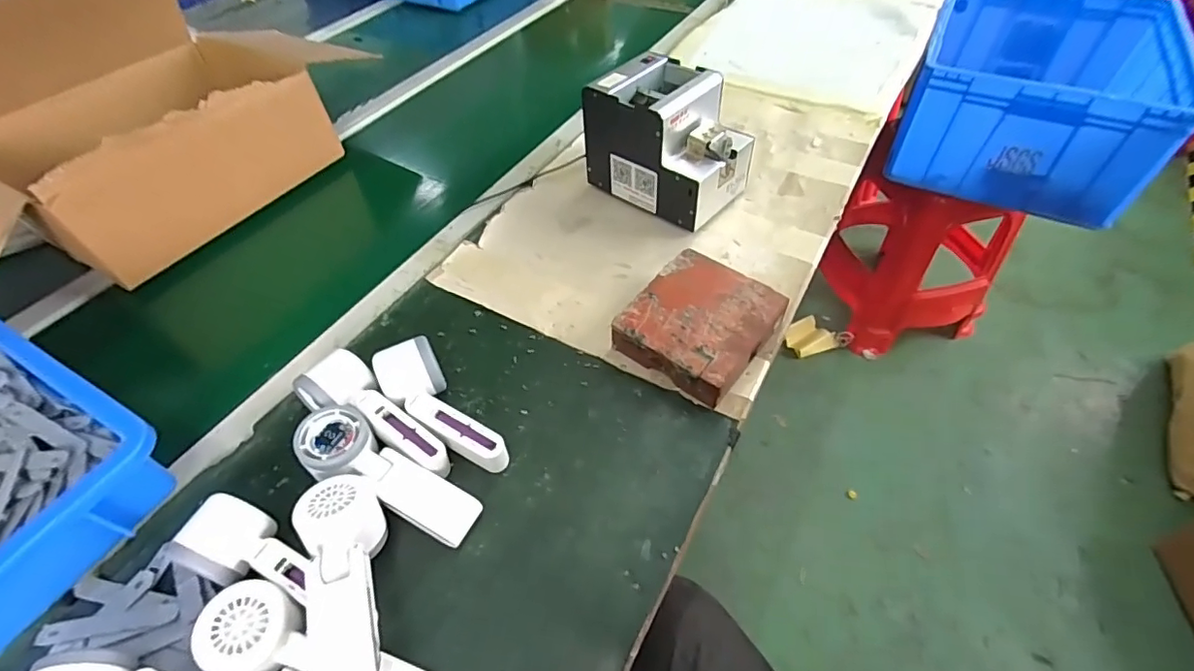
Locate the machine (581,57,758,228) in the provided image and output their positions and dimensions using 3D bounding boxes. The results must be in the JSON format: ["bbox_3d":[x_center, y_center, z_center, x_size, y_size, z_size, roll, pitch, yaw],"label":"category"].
[{"bbox_3d":[0.095,-0.252,0.703,0.181,0.145,0.130,34,59,27],"label":"machine"}]

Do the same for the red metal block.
[{"bbox_3d":[0.107,-0.011,0.568,0.130,0.042,0.144,31,58,25],"label":"red metal block"}]

